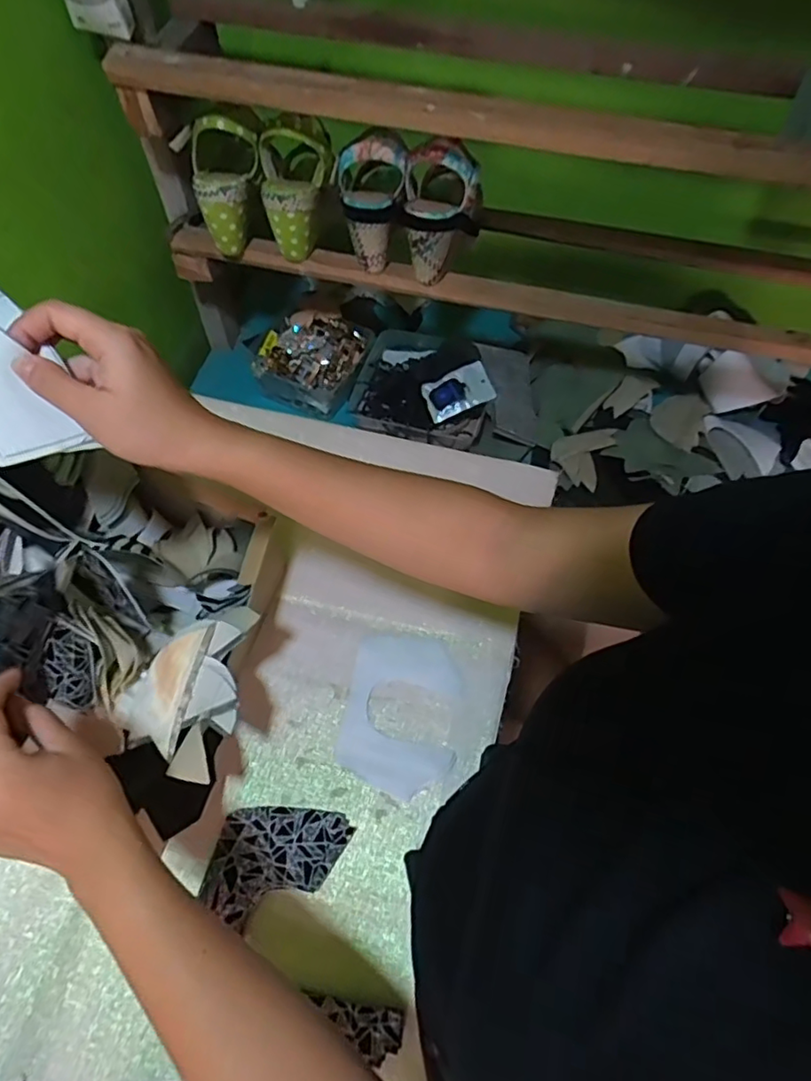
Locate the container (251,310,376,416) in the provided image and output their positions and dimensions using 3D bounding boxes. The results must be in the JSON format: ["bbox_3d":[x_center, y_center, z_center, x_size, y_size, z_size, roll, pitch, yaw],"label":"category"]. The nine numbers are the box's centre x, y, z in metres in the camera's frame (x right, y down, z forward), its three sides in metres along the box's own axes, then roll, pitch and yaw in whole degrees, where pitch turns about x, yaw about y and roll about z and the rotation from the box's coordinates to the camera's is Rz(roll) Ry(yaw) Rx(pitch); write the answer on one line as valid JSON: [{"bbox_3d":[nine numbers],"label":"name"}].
[{"bbox_3d":[-0.144,-0.284,0.937,0.153,0.066,0.157,20,61,9],"label":"container"}]

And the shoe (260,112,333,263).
[{"bbox_3d":[-0.125,-0.409,0.694,0.083,0.137,0.072,-3,60,-4],"label":"shoe"}]

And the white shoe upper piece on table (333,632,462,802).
[{"bbox_3d":[-0.003,0.167,0.592,0.108,0.009,0.153,11,60,4],"label":"white shoe upper piece on table"}]

